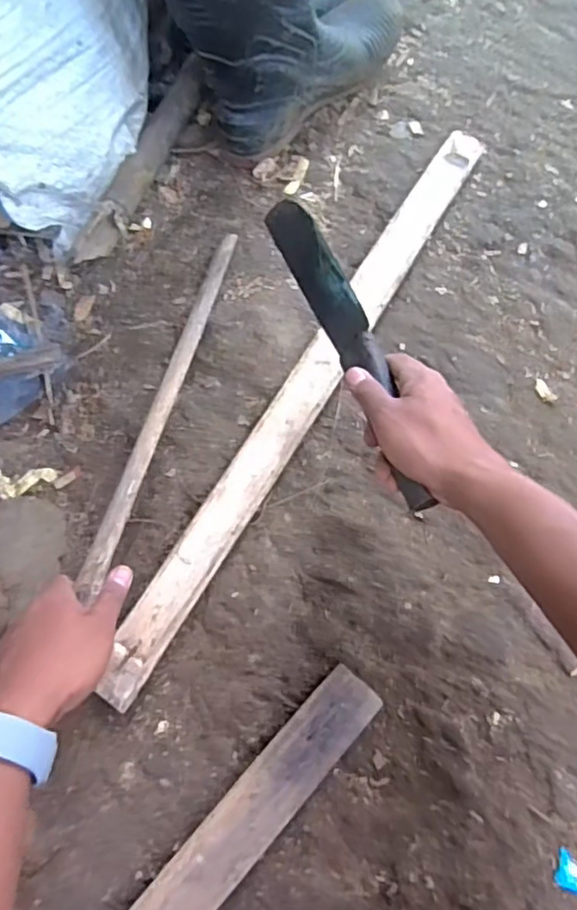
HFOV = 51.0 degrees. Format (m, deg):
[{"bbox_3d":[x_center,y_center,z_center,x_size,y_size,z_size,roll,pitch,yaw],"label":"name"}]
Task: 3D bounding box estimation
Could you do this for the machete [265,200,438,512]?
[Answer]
[{"bbox_3d":[0.049,-0.106,0.515,0.030,0.043,0.330,-20,64,-6],"label":"machete"}]

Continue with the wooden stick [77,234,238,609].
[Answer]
[{"bbox_3d":[-0.112,-0.063,0.571,0.023,0.014,0.409,12,60,6],"label":"wooden stick"}]

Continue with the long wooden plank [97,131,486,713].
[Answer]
[{"bbox_3d":[0.032,-0.077,0.610,0.055,0.013,0.691,27,73,15],"label":"long wooden plank"}]

